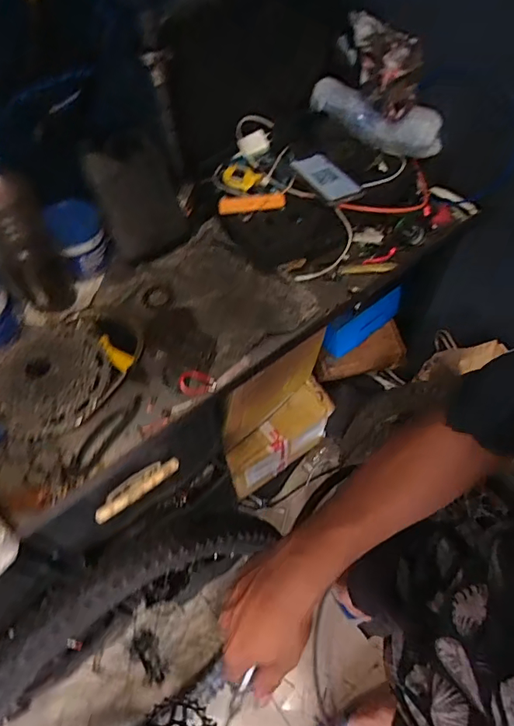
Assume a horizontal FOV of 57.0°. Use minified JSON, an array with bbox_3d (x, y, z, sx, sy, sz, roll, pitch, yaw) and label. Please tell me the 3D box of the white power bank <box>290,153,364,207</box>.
[{"bbox_3d":[0.125,-0.322,0.825,0.072,0.014,0.140,-26,61,-15],"label":"white power bank"}]

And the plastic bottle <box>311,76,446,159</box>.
[{"bbox_3d":[0.212,-0.445,0.871,0.254,0.077,0.059,29,62,18],"label":"plastic bottle"}]

